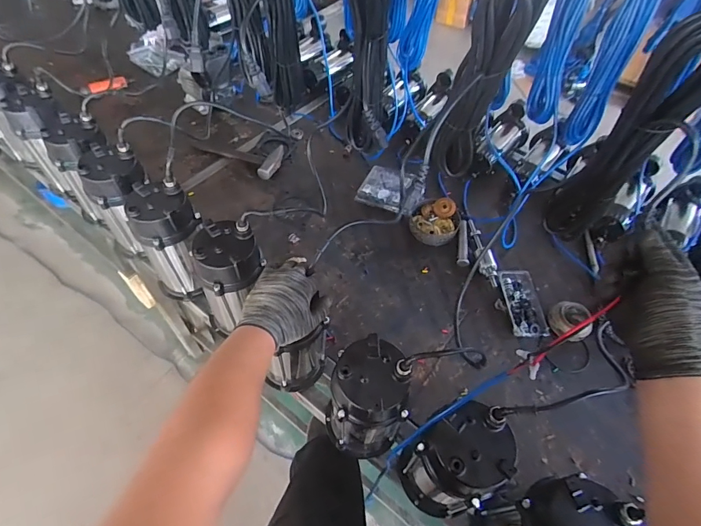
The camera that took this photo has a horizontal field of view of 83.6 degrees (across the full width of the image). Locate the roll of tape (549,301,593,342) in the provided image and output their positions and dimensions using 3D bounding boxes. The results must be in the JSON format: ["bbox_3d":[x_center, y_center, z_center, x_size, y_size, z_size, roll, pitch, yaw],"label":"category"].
[{"bbox_3d":[0.515,0.135,0.912,0.087,0.059,0.086,2,54,-3],"label":"roll of tape"}]

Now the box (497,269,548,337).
[{"bbox_3d":[0.418,0.094,0.951,0.087,0.027,0.172,-1,54,-5],"label":"box"}]

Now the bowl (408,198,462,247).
[{"bbox_3d":[0.233,-0.118,1.082,0.130,0.057,0.139,2,54,-3],"label":"bowl"}]

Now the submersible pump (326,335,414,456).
[{"bbox_3d":[0.028,0.237,0.667,0.117,0.260,0.121,2,54,-3],"label":"submersible pump"}]

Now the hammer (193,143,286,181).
[{"bbox_3d":[-0.344,-0.335,1.189,0.269,0.031,0.124,15,54,7],"label":"hammer"}]

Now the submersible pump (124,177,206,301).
[{"bbox_3d":[-0.368,-0.033,0.826,0.127,0.250,0.147,-22,59,-19],"label":"submersible pump"}]

